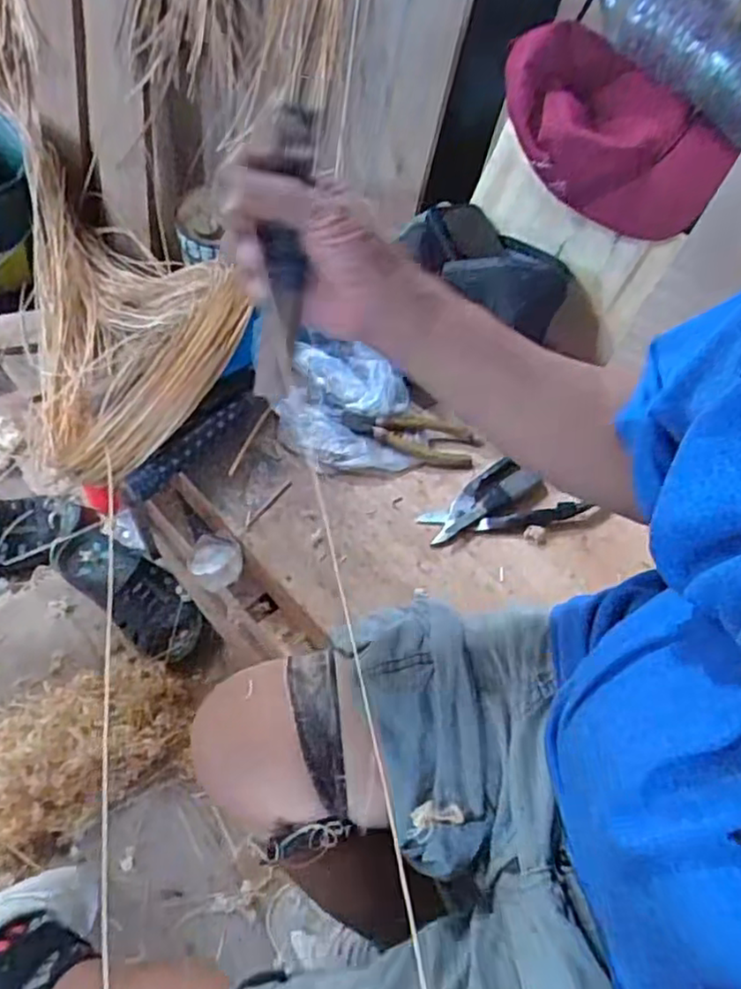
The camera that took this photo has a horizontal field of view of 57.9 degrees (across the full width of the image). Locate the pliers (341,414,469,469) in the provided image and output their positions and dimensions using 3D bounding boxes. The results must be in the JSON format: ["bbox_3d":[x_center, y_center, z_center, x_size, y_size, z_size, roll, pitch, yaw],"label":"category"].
[{"bbox_3d":[0.040,-0.067,0.743,0.147,0.016,0.051,12,55,-17],"label":"pliers"}]

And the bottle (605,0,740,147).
[{"bbox_3d":[0.314,-0.456,0.672,0.075,0.067,0.243,-29,64,-22],"label":"bottle"}]

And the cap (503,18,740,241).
[{"bbox_3d":[0.243,-0.369,0.708,0.258,0.105,0.145,44,82,6],"label":"cap"}]

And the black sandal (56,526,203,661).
[{"bbox_3d":[-0.325,0.124,0.905,0.243,0.060,0.094,37,61,18],"label":"black sandal"}]

